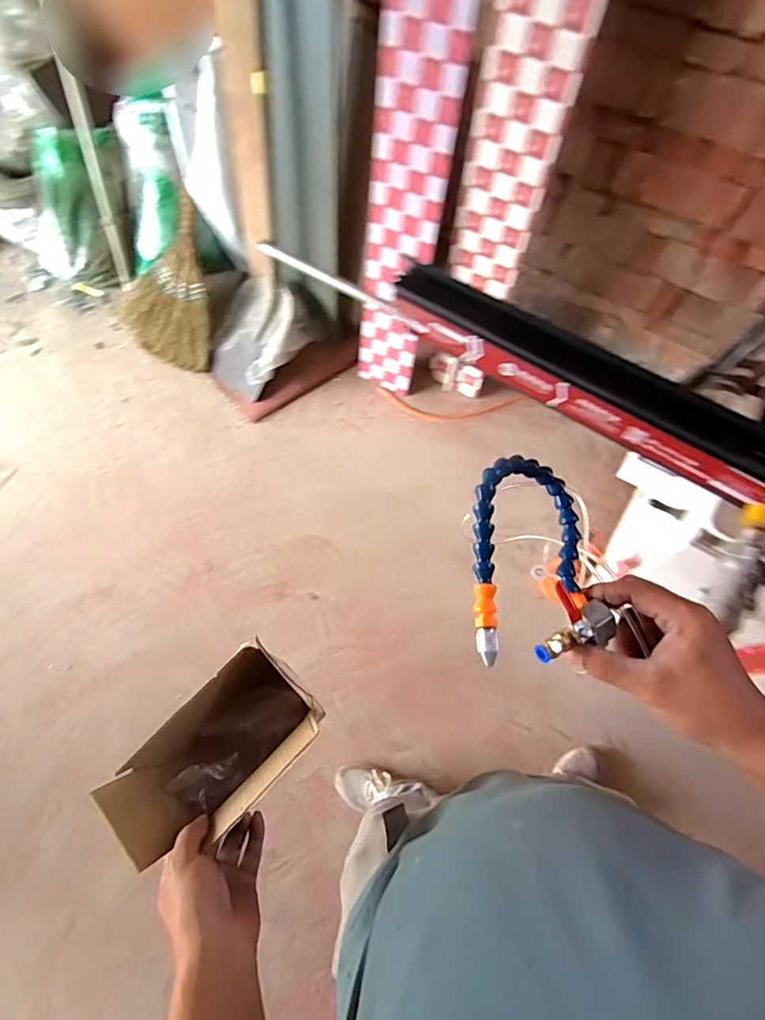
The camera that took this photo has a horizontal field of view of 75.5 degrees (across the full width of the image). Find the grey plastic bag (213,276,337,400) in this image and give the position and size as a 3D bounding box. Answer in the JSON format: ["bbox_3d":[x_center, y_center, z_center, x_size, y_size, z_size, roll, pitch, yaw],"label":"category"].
[{"bbox_3d":[-0.418,-0.621,1.738,0.393,0.213,0.297,-42,74,-13],"label":"grey plastic bag"}]

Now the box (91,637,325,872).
[{"bbox_3d":[-0.170,0.269,0.553,0.119,0.143,0.204,41,76,14],"label":"box"}]

